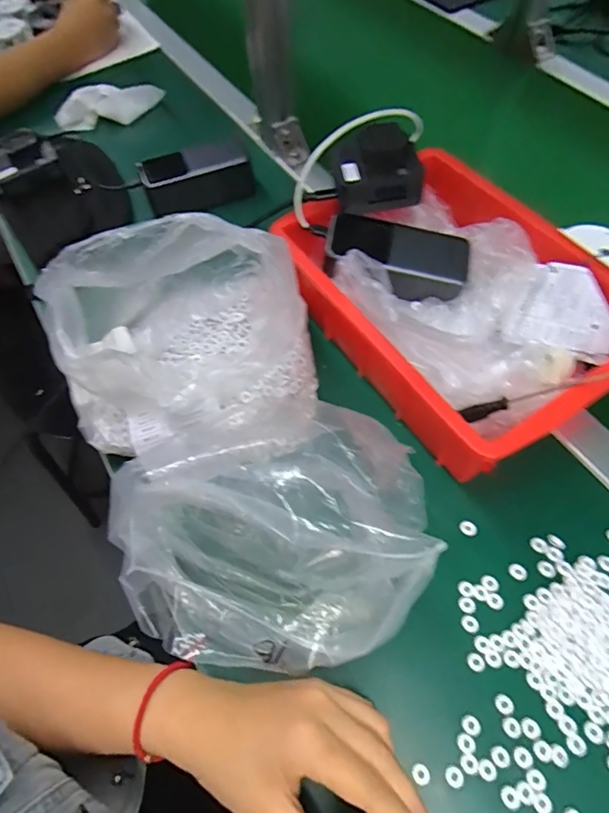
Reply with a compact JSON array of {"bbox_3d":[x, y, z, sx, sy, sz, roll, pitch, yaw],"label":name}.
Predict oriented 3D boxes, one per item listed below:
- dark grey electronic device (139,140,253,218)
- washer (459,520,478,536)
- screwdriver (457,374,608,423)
[{"bbox_3d":[-0.129,-0.276,0.574,0.126,0.059,0.055,-20,61,-8],"label":"dark grey electronic device"},{"bbox_3d":[0.132,0.098,0.384,0.013,0.004,0.012,-9,62,-2],"label":"washer"},{"bbox_3d":[0.174,-0.007,0.364,0.112,0.008,0.010,-20,56,33],"label":"screwdriver"}]

